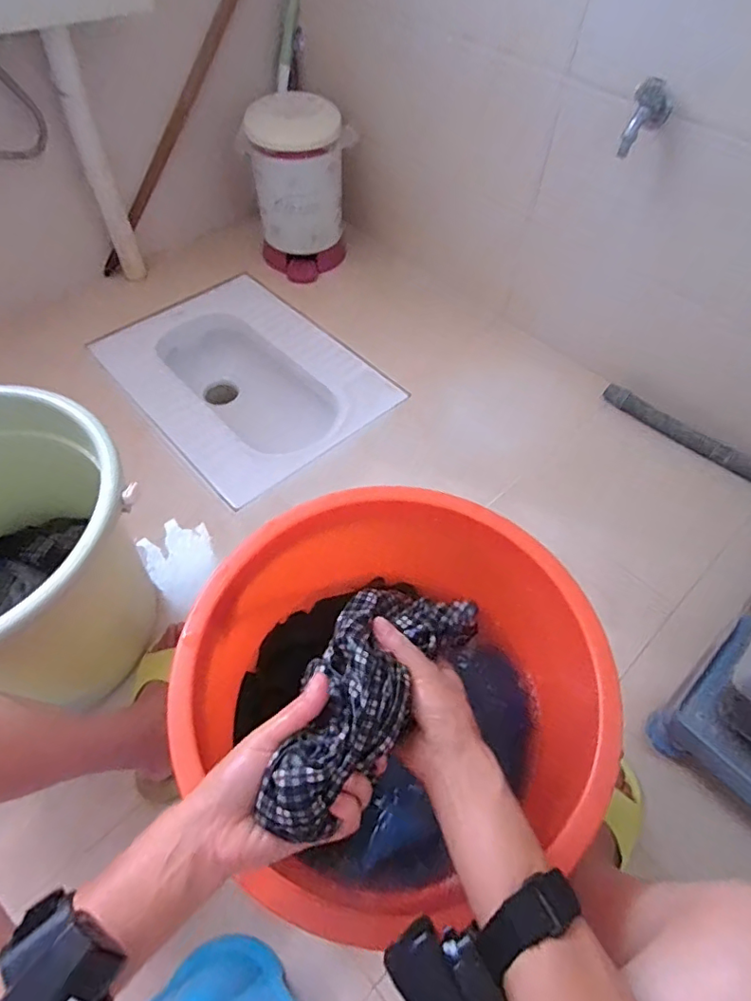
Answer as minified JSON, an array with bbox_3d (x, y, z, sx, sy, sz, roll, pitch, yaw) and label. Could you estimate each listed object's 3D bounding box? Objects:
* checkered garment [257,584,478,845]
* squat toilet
[{"bbox_3d":[-0.011,0.122,0.364,0.085,0.043,0.186,26,41,17],"label":"checkered garment"},{"bbox_3d":[-0.287,-0.199,1.253,0.422,0.278,0.575,-36,61,-28],"label":"squat toilet"}]

